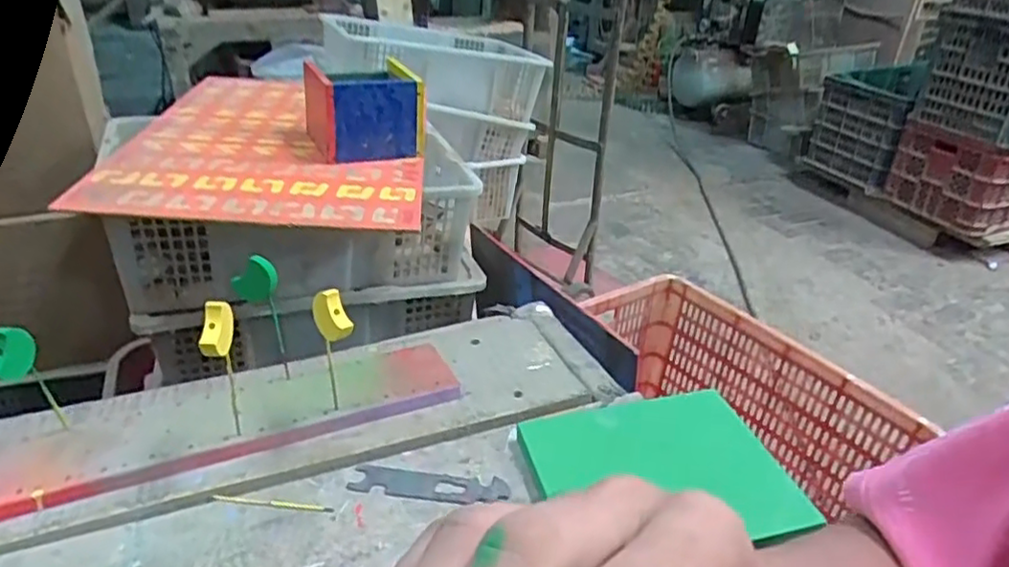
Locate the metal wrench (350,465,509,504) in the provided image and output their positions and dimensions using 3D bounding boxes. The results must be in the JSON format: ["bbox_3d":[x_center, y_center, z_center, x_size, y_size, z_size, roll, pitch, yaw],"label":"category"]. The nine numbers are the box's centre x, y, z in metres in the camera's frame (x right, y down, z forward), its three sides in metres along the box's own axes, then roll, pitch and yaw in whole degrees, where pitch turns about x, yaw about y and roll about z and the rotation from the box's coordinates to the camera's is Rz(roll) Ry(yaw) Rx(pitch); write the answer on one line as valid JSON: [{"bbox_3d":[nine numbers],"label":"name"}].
[{"bbox_3d":[-0.065,0.174,0.581,0.136,0.004,0.032,4,30,11],"label":"metal wrench"}]

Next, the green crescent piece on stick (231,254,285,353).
[{"bbox_3d":[-0.243,0.017,0.666,0.045,0.098,0.009,6,29,5],"label":"green crescent piece on stick"}]

